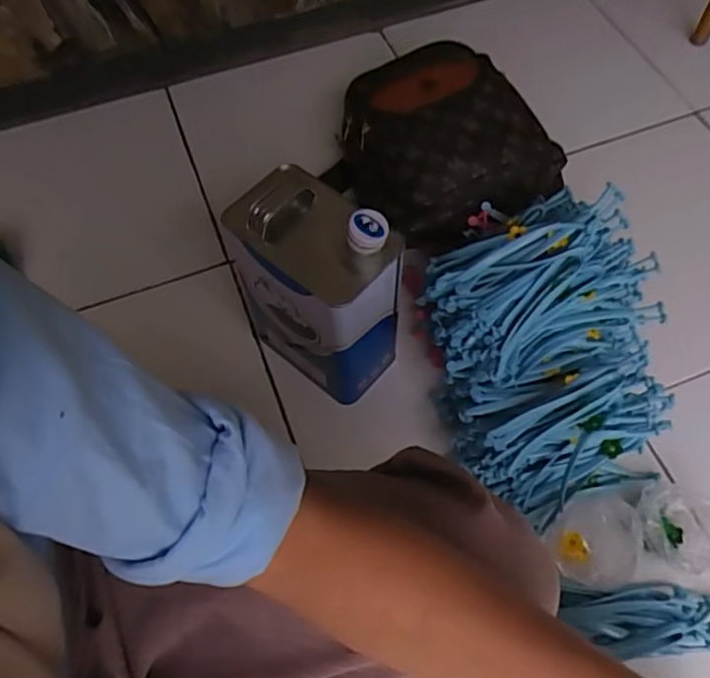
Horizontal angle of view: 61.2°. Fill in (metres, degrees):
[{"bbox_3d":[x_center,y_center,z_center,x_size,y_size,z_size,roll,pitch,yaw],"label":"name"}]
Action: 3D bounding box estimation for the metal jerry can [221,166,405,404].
[{"bbox_3d":[-0.041,-0.054,0.676,0.124,0.252,0.185,-39,68,-18],"label":"metal jerry can"}]

